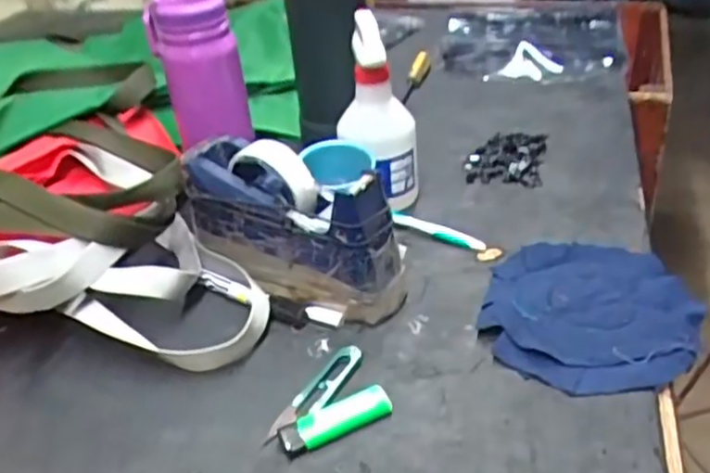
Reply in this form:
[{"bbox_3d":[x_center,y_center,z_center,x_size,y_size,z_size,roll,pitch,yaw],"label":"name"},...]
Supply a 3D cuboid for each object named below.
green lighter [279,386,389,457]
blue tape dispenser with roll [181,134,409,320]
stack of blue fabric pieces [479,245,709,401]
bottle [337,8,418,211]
[{"bbox_3d":[-0.013,0.128,0.487,0.079,0.013,0.029,-17,36,-17],"label":"green lighter"},{"bbox_3d":[-0.057,-0.006,0.605,0.205,0.112,0.065,16,39,28],"label":"blue tape dispenser with roll"},{"bbox_3d":[0.191,0.057,0.564,0.160,0.014,0.183,12,37,23],"label":"stack of blue fabric pieces"},{"bbox_3d":[0.025,-0.121,0.694,0.056,0.189,0.088,-17,36,-18],"label":"bottle"}]

